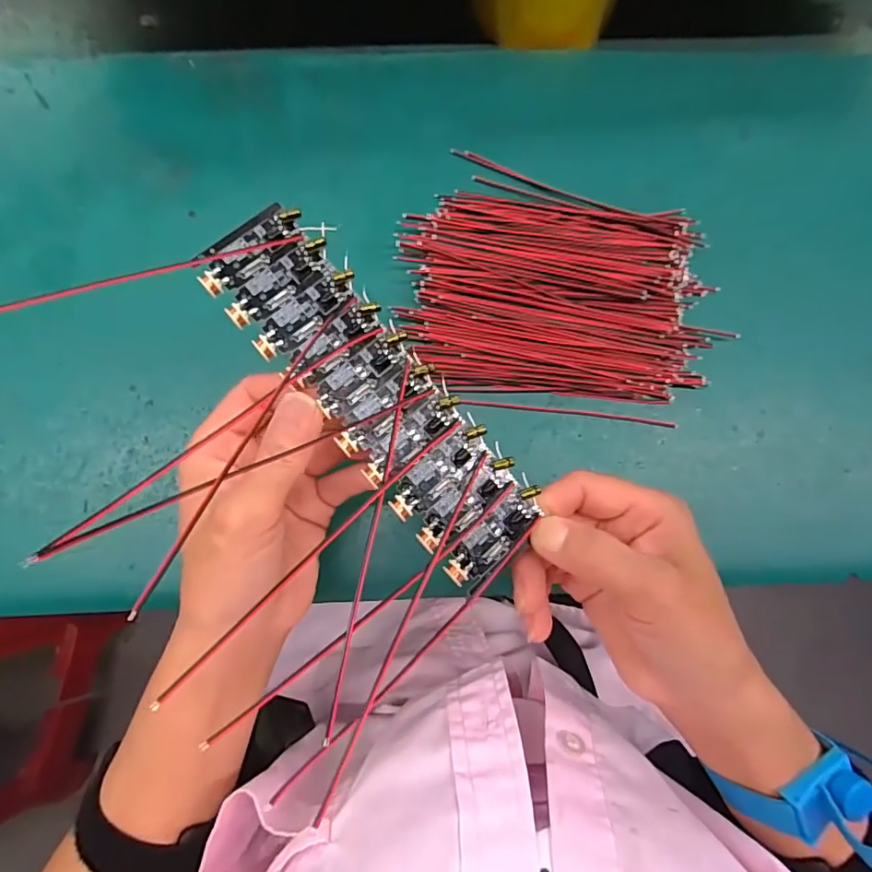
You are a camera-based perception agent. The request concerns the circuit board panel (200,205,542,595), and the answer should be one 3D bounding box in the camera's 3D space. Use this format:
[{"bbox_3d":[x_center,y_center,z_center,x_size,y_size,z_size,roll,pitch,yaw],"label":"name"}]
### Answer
[{"bbox_3d":[-0.024,-0.017,0.199,0.046,0.006,0.157,-40,89,-8],"label":"circuit board panel"}]

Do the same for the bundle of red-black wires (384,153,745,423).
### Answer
[{"bbox_3d":[0.063,-0.079,0.284,0.162,0.016,0.132,6,81,-1],"label":"bundle of red-black wires"}]

